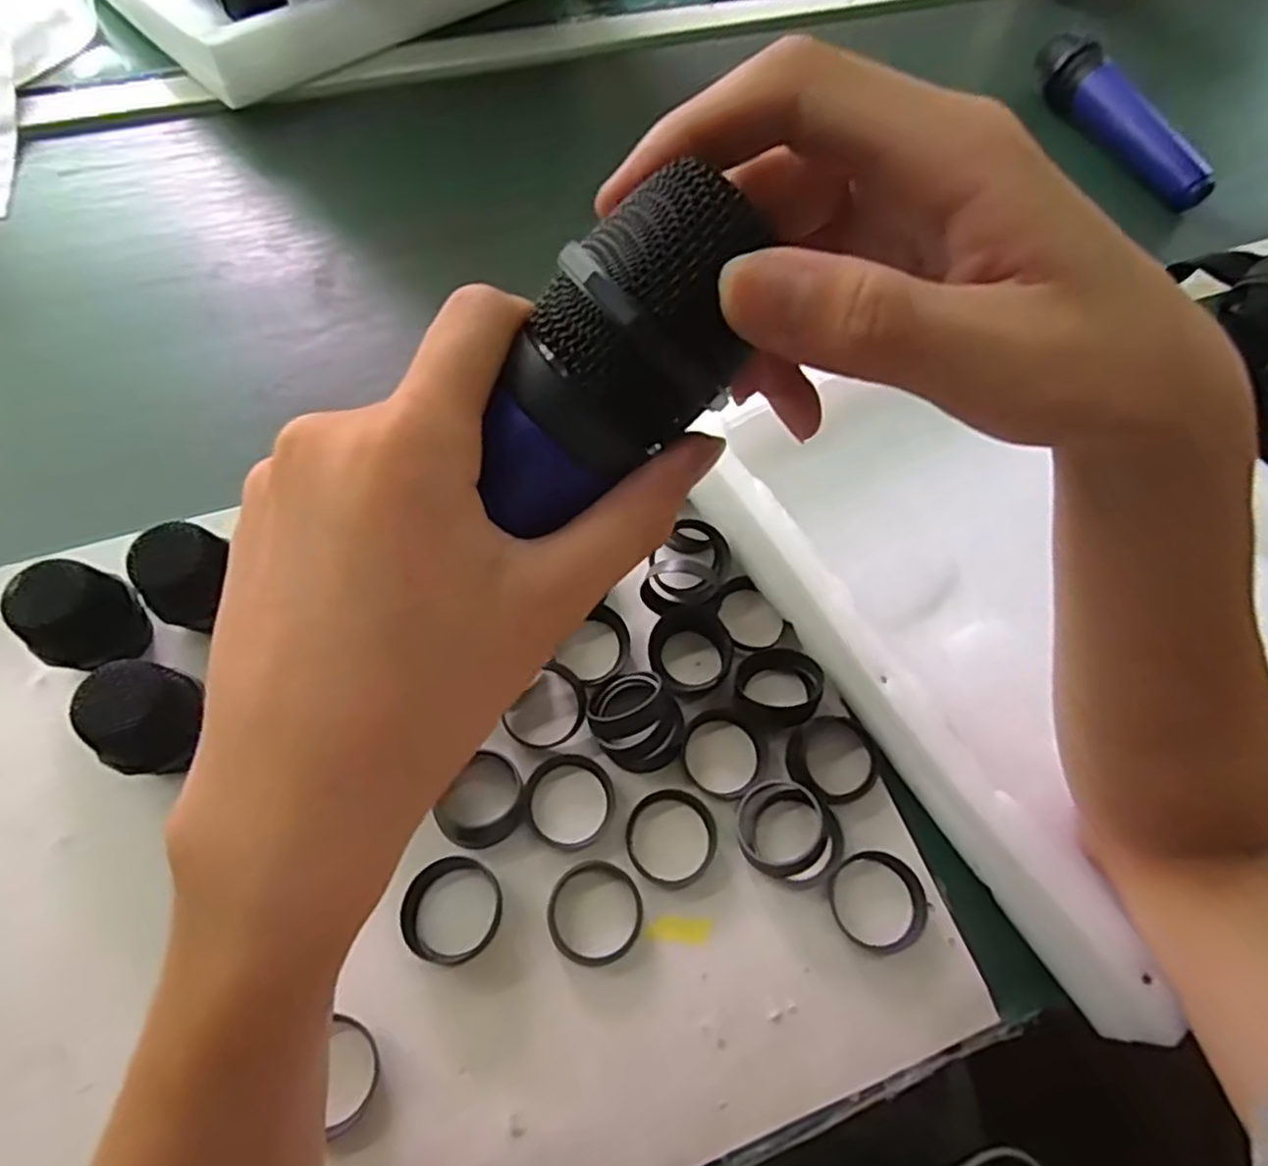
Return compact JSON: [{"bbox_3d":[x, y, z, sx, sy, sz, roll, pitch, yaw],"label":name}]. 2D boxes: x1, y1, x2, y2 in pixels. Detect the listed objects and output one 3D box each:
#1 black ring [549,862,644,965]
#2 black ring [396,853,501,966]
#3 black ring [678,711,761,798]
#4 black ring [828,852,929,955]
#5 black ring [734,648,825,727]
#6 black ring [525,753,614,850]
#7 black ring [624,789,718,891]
[{"bbox_3d":[-0.018,0.151,0.338,0.044,0.007,0.044,1,63,-3],"label":"black ring"},{"bbox_3d":[-0.082,0.148,0.332,0.044,0.009,0.044,1,63,-3],"label":"black ring"},{"bbox_3d":[0.045,0.086,0.374,0.043,0.009,0.043,1,63,-3],"label":"black ring"},{"bbox_3d":[0.115,0.150,0.346,0.043,0.006,0.045,1,63,-3],"label":"black ring"},{"bbox_3d":[0.077,0.052,0.387,0.044,0.013,0.039,30,65,12],"label":"black ring"},{"bbox_3d":[-0.031,0.107,0.359,0.043,0.007,0.043,1,63,-3],"label":"black ring"},{"bbox_3d":[0.018,0.123,0.355,0.043,0.007,0.045,1,63,-3],"label":"black ring"}]

